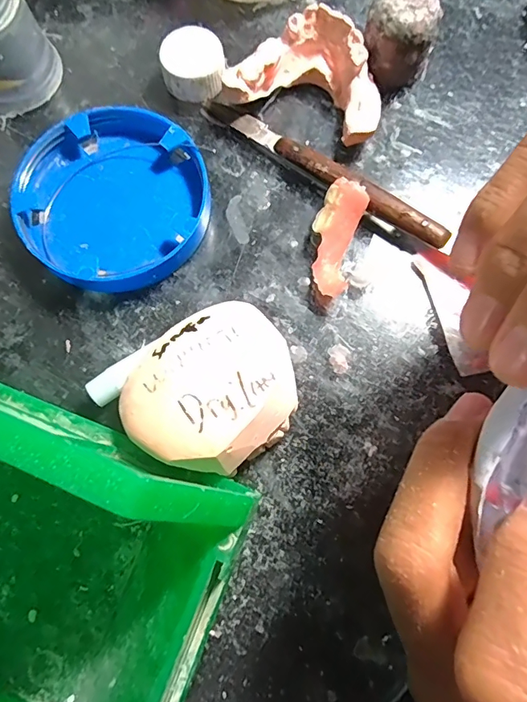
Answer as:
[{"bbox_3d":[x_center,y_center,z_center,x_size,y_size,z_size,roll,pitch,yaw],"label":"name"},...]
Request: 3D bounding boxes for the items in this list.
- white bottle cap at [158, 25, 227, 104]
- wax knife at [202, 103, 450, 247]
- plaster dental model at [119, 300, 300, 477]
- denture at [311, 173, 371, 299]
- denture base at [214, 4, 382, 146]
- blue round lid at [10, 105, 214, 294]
[{"bbox_3d":[-0.031,-0.131,0.212,0.026,0.017,0.026,0,76,2],"label":"white bottle cap"},{"bbox_3d":[0.025,-0.080,0.201,0.123,0.012,0.012,38,80,10],"label":"wax knife"},{"bbox_3d":[-0.017,0.015,0.169,0.061,0.031,0.052,-42,79,-8],"label":"plaster dental model"},{"bbox_3d":[0.029,-0.046,0.191,0.018,0.016,0.047,15,77,5],"label":"denture"},{"bbox_3d":[0.020,-0.120,0.203,0.066,0.026,0.046,18,78,6],"label":"denture base"},{"bbox_3d":[-0.063,-0.065,0.197,0.078,0.015,0.078,0,76,2],"label":"blue round lid"}]

